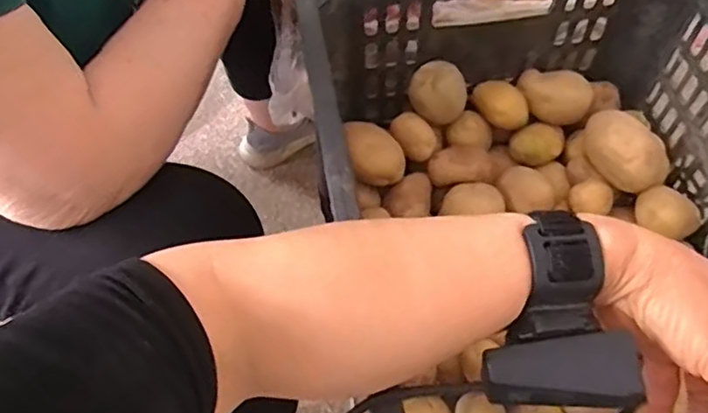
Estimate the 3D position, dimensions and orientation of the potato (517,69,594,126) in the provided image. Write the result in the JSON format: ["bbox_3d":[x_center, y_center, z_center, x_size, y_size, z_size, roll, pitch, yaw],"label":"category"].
[{"bbox_3d":[0.188,-0.103,0.580,0.068,0.041,0.035,22,59,16],"label":"potato"}]

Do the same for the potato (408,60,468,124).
[{"bbox_3d":[0.078,-0.104,0.566,0.052,0.040,0.040,9,56,8],"label":"potato"}]

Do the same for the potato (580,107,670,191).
[{"bbox_3d":[0.238,-0.051,0.537,0.078,0.039,0.062,34,63,19],"label":"potato"}]

